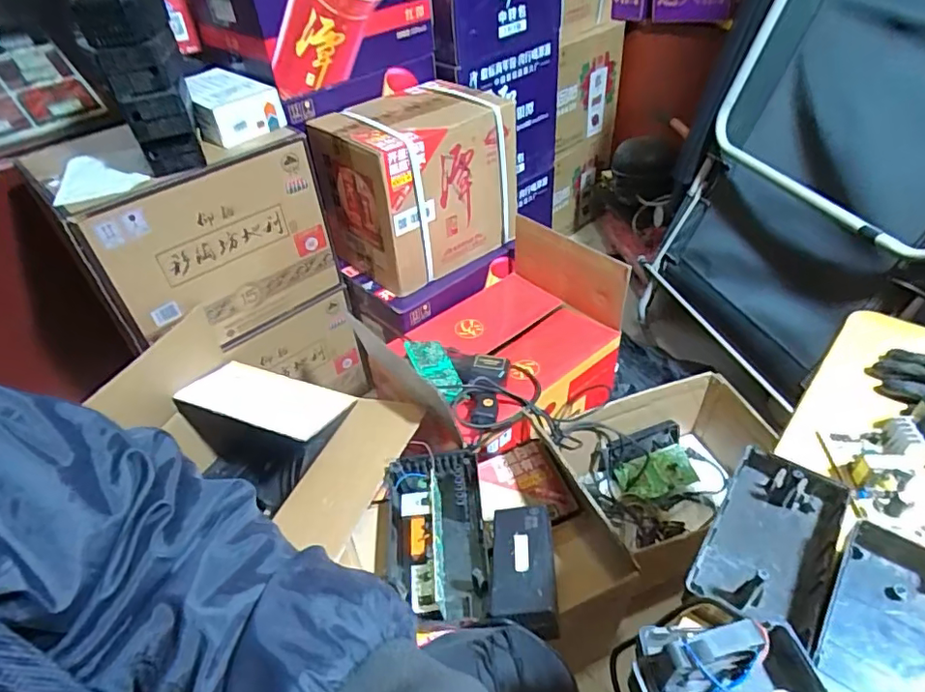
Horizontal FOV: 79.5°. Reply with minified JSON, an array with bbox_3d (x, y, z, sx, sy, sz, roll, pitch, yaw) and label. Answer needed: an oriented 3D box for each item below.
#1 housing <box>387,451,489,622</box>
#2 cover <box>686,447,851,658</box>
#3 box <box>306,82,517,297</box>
[{"bbox_3d":[-0.035,0.233,0.717,0.118,0.081,0.207,-6,42,0],"label":"housing"},{"bbox_3d":[0.233,0.146,0.420,0.079,0.032,0.145,25,50,29],"label":"cover"},{"bbox_3d":[-0.082,-0.317,1.094,0.332,0.282,0.211,-32,49,-26],"label":"box"}]

